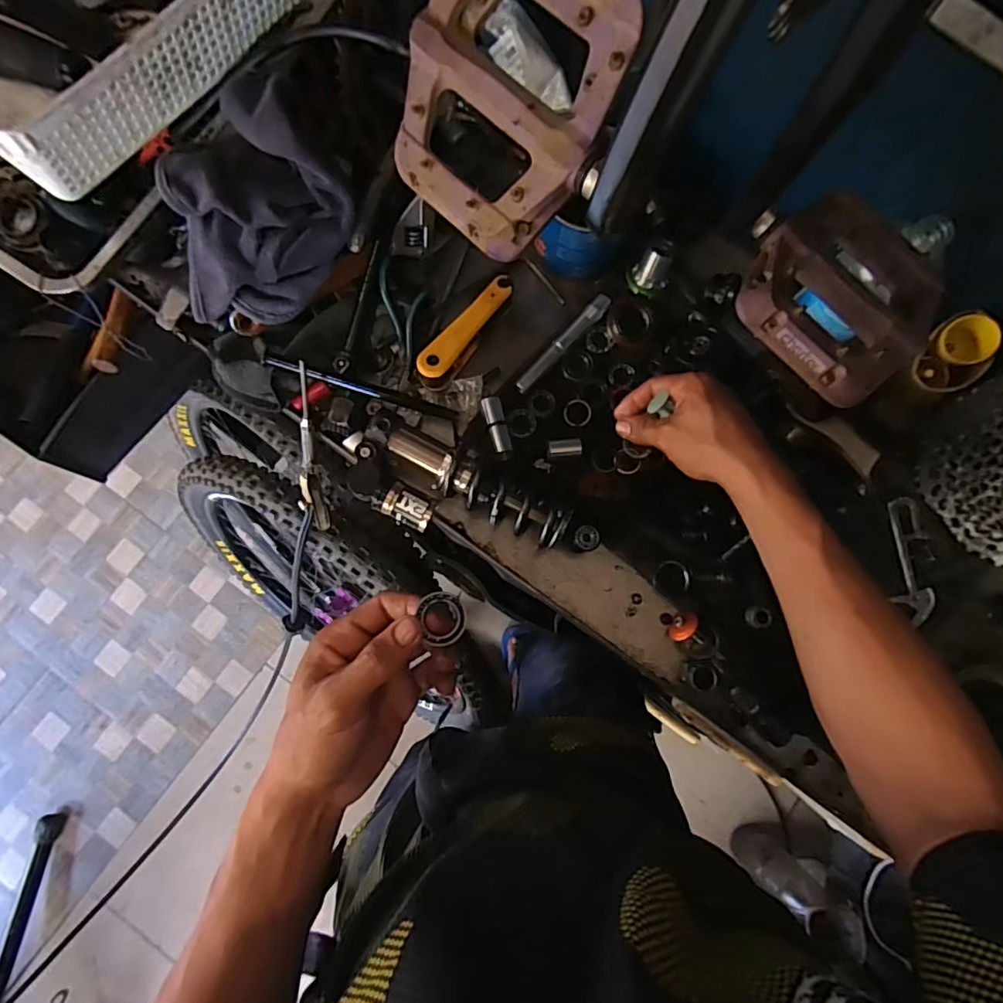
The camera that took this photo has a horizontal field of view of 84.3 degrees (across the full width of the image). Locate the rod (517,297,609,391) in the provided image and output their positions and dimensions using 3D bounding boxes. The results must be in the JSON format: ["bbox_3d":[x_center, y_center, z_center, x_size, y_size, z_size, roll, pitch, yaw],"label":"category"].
[{"bbox_3d":[0.063,-0.158,0.555,0.017,0.011,0.127,41,82,5],"label":"rod"}]

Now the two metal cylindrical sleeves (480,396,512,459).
[{"bbox_3d":[-0.004,-0.071,0.536,0.020,0.022,0.064,-18,82,-5],"label":"two metal cylindrical sleeves"}]

